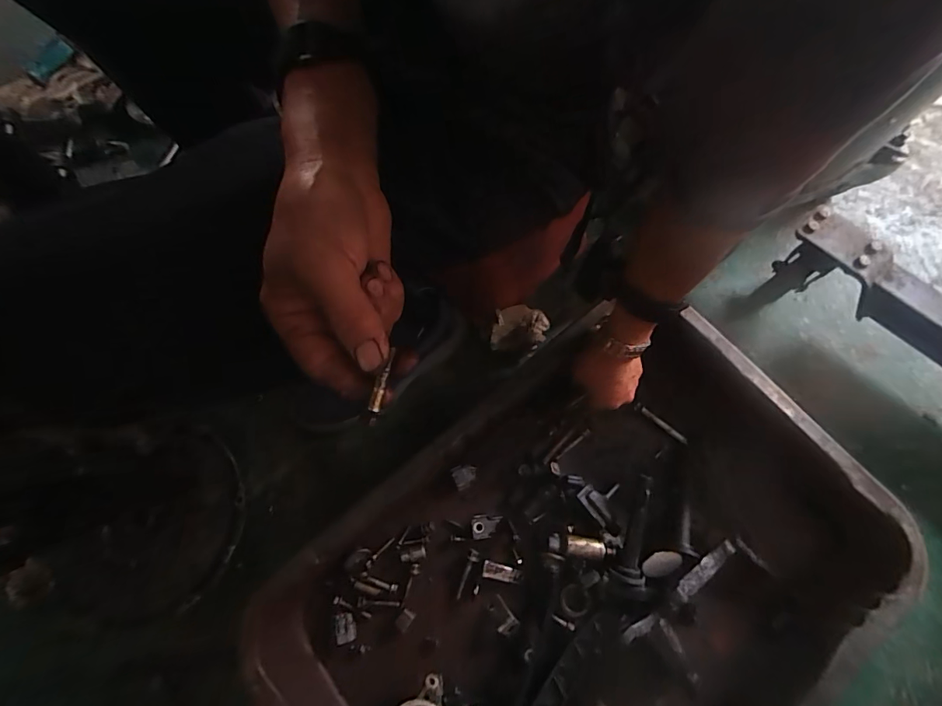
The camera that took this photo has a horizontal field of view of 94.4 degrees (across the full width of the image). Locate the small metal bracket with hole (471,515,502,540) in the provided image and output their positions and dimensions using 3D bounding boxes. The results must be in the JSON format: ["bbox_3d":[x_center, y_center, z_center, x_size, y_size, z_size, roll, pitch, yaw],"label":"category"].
[{"bbox_3d":[0.019,0.221,0.555,0.038,0.007,0.029,6,70,-20],"label":"small metal bracket with hole"}]

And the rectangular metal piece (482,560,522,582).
[{"bbox_3d":[0.037,0.268,0.533,0.051,0.007,0.019,22,70,-16],"label":"rectangular metal piece"}]

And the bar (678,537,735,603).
[{"bbox_3d":[0.270,0.247,0.501,0.095,0.008,0.019,-29,71,-22],"label":"bar"}]

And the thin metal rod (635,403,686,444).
[{"bbox_3d":[0.254,0.094,0.586,0.076,0.007,0.009,39,76,15],"label":"thin metal rod"}]

